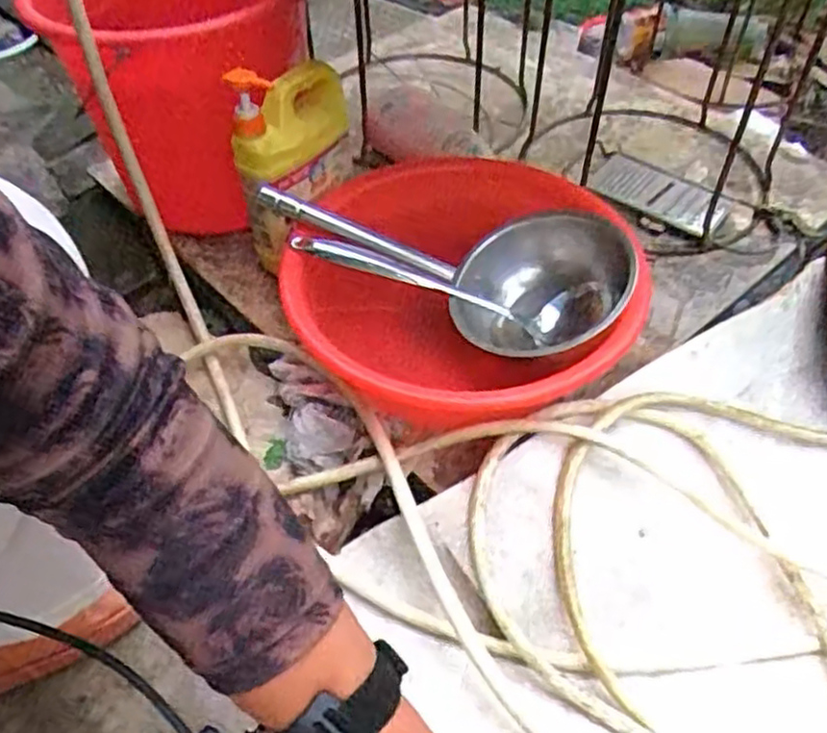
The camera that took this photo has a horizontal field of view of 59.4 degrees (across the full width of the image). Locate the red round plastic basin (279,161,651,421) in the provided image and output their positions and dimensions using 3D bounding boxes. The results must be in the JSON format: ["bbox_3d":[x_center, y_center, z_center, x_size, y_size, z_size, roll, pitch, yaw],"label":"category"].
[{"bbox_3d":[0.051,-0.072,0.779,0.356,0.139,0.363,-1,48,1],"label":"red round plastic basin"}]

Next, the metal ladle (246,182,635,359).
[{"bbox_3d":[0.034,-0.110,0.769,0.386,0.096,0.171,21,52,20],"label":"metal ladle"}]

